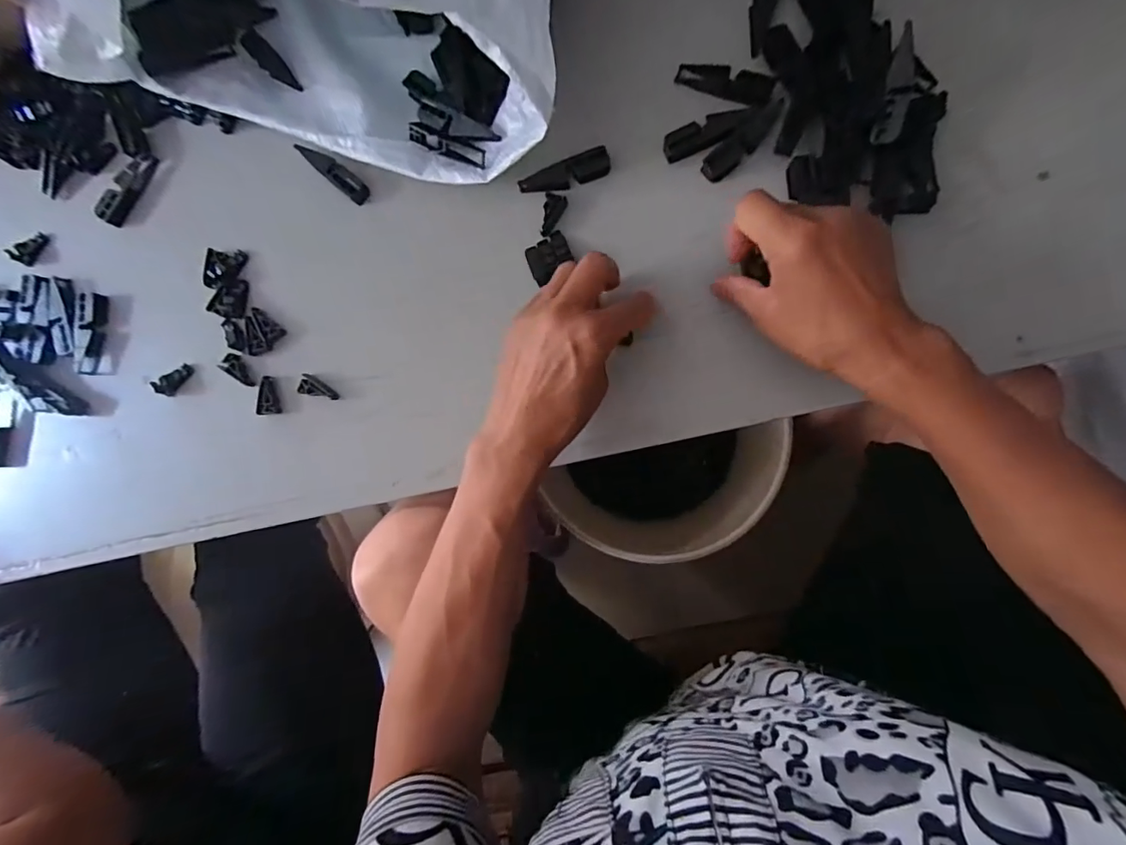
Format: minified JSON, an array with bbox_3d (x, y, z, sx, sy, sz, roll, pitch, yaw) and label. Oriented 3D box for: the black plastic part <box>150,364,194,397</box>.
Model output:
[{"bbox_3d":[-0.304,-0.034,0.382,0.031,0.011,0.013,-44,84,4],"label":"black plastic part"}]

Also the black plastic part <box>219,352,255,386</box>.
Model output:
[{"bbox_3d":[-0.248,-0.041,0.373,0.029,0.004,0.014,37,93,6],"label":"black plastic part"}]

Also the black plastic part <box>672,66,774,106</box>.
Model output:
[{"bbox_3d":[0.111,-0.233,0.336,0.065,0.010,0.018,21,91,7],"label":"black plastic part"}]

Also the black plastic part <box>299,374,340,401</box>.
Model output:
[{"bbox_3d":[-0.184,-0.025,0.368,0.029,0.005,0.015,23,92,-6],"label":"black plastic part"}]

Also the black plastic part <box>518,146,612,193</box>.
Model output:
[{"bbox_3d":[0.001,-0.177,0.347,0.065,0.010,0.015,-16,87,6],"label":"black plastic part"}]

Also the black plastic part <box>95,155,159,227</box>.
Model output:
[{"bbox_3d":[-0.349,-0.187,0.391,0.023,0.008,0.063,36,93,6],"label":"black plastic part"}]

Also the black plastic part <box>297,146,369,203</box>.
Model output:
[{"bbox_3d":[-0.174,-0.190,0.368,0.066,0.005,0.015,41,94,6],"label":"black plastic part"}]

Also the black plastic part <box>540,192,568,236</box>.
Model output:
[{"bbox_3d":[-0.007,-0.149,0.351,0.015,0.004,0.030,12,90,7],"label":"black plastic part"}]

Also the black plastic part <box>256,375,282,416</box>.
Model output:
[{"bbox_3d":[-0.225,-0.020,0.371,0.017,0.006,0.028,-6,88,7],"label":"black plastic part"}]

